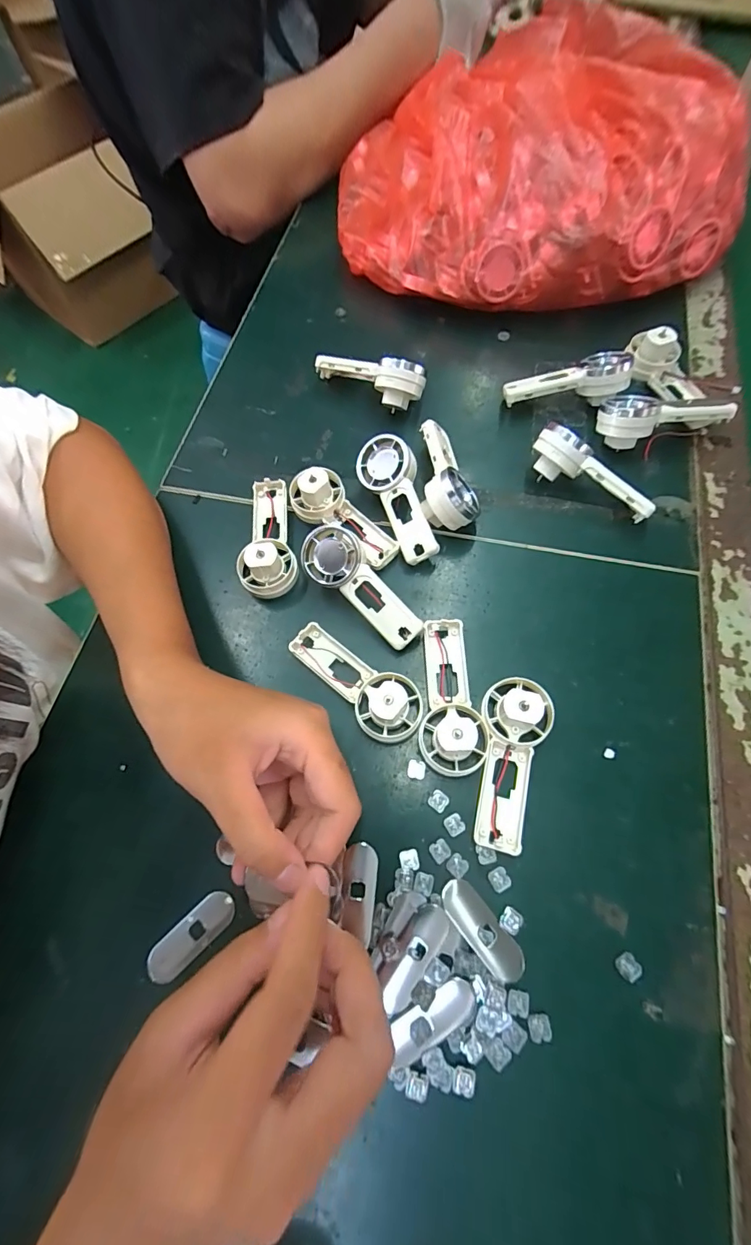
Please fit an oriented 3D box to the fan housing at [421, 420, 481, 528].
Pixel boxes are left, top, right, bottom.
[{"bbox_3d":[0.053,-0.107,0.324,0.038,0.035,0.088,0,67,3],"label":"fan housing"}]

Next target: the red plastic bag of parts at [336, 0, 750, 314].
[{"bbox_3d":[0.132,-0.399,0.403,0.317,0.130,0.246,-7,66,0],"label":"red plastic bag of parts"}]

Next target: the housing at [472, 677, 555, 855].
[{"bbox_3d":[0.075,0.077,0.250,0.036,0.021,0.091,11,80,8],"label":"housing"}]

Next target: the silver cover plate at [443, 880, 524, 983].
[{"bbox_3d":[0.055,0.155,0.229,0.017,0.004,0.049,-39,70,-13],"label":"silver cover plate"}]

